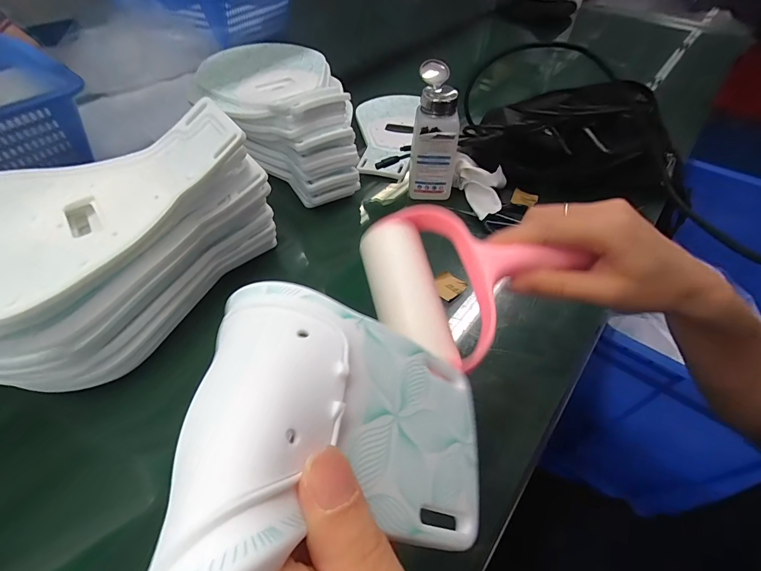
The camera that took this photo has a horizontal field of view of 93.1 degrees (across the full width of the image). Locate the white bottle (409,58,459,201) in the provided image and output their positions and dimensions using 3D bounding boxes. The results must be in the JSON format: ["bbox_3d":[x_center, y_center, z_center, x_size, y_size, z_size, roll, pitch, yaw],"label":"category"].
[{"bbox_3d":[0.065,-0.181,0.437,0.051,0.138,0.062,4,50,3],"label":"white bottle"}]

